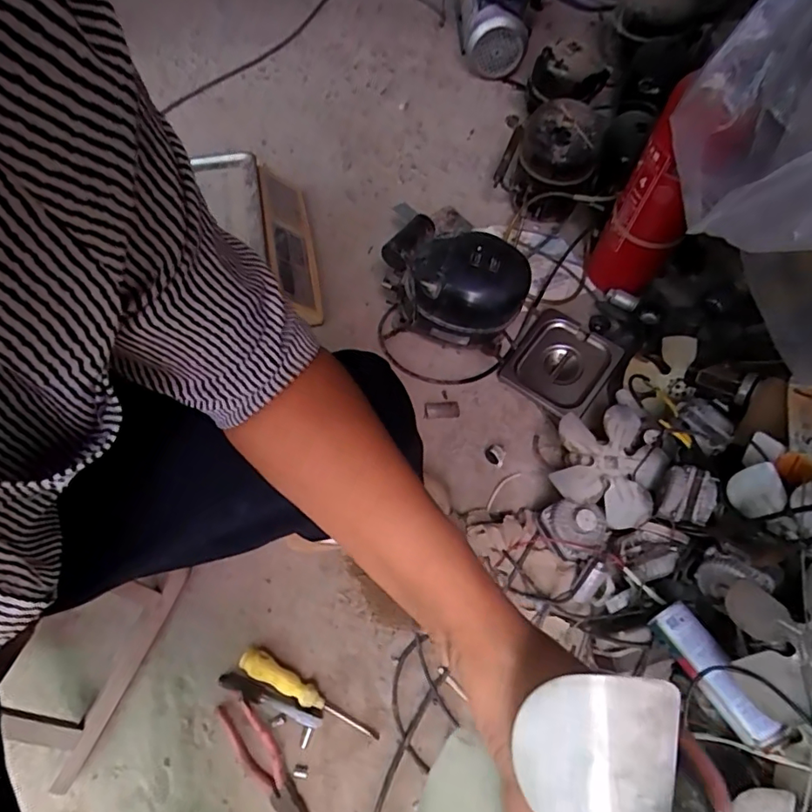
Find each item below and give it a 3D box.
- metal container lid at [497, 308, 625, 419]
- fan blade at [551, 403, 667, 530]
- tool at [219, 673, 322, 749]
[{"bbox_3d":[0.271,-0.076,0.904,0.155,0.034,0.174,34,68,12],"label":"metal container lid"},{"bbox_3d":[0.300,0.079,0.773,0.159,0.025,0.167,30,67,10],"label":"fan blade"},{"bbox_3d":[-0.180,0.391,0.669,0.141,0.020,0.043,20,66,6],"label":"tool"}]

